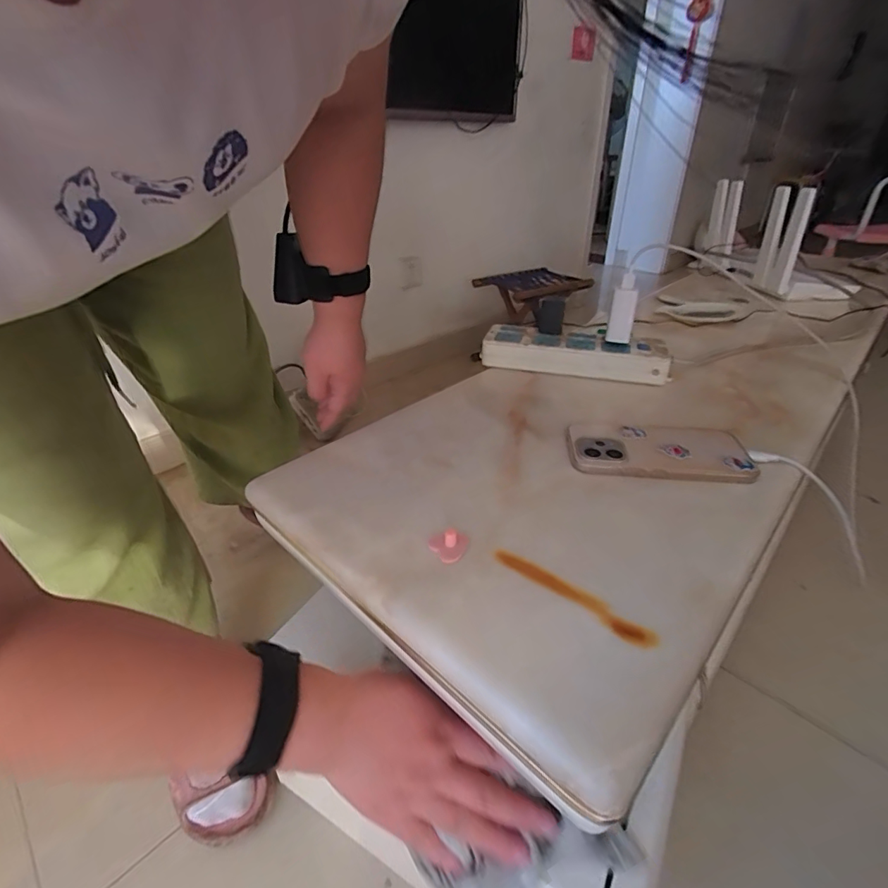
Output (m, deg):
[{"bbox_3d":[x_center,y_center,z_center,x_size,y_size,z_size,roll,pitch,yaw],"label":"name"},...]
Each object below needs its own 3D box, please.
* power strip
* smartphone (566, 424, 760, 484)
[{"bbox_3d":[0.168,-0.119,0.619,0.229,0.040,0.074,11,34,17],"label":"power strip"},{"bbox_3d":[0.198,0.005,0.449,0.157,0.016,0.088,3,32,5],"label":"smartphone"}]

